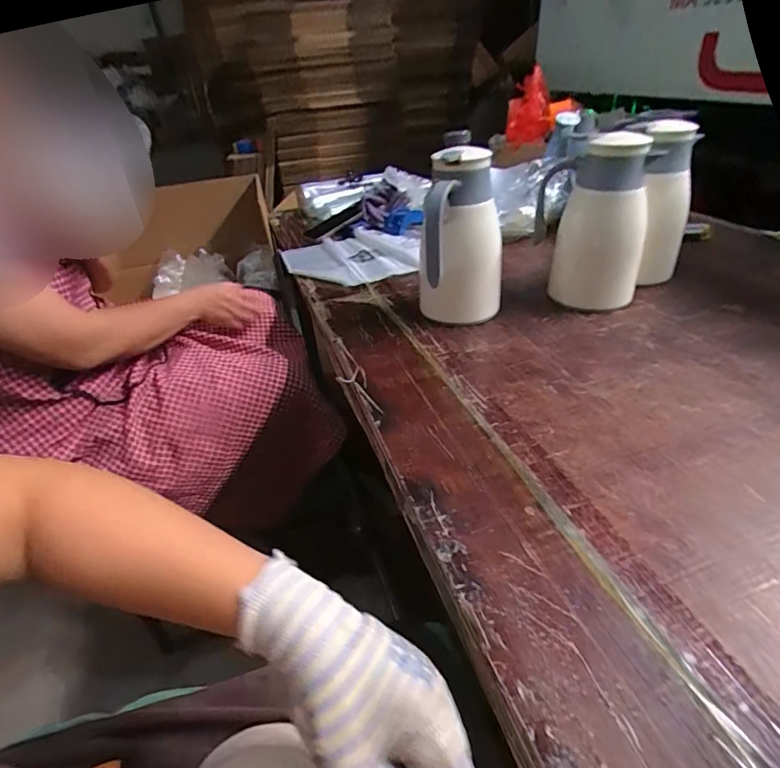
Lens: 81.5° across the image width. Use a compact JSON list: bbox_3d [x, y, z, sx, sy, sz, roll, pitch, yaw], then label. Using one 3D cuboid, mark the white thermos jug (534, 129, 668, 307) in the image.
[{"bbox_3d":[0.333,-0.263,0.753,0.175,0.235,0.128,8,39,17],"label":"white thermos jug"}]

